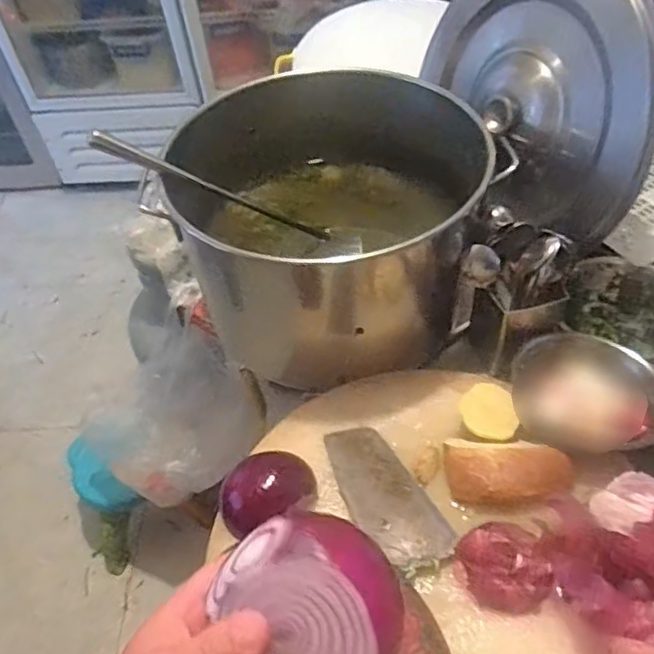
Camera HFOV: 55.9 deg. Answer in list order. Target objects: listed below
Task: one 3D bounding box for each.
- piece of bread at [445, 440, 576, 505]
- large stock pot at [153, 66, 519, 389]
[{"bbox_3d":[0.167,0.135,0.565,0.112,0.035,0.058,3,50,8],"label":"piece of bread"},{"bbox_3d":[0.005,-0.109,0.709,0.311,0.204,0.305,-3,49,3],"label":"large stock pot"}]

